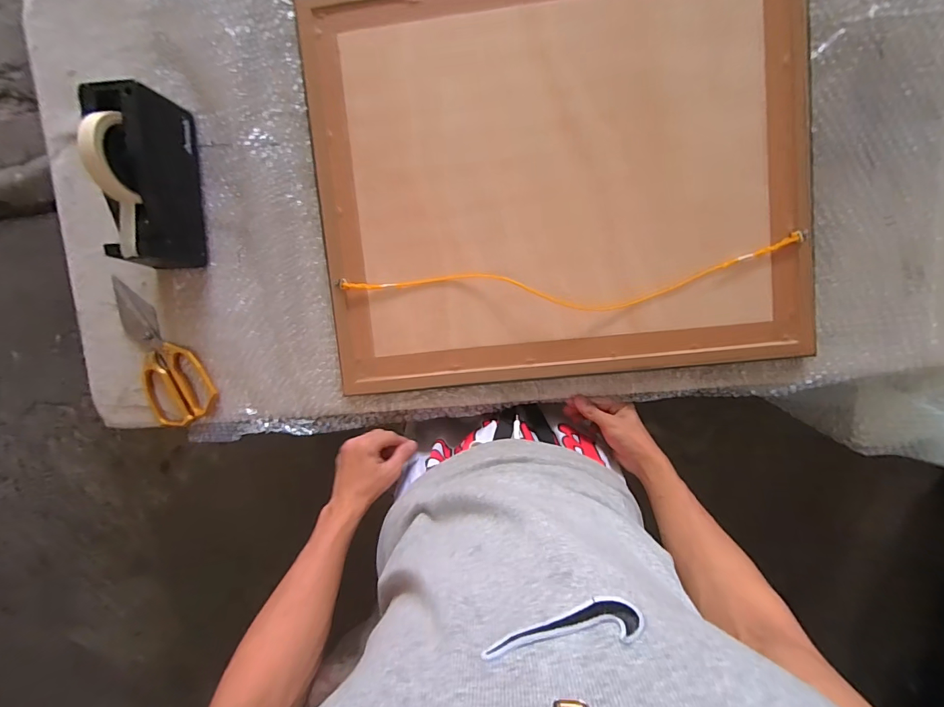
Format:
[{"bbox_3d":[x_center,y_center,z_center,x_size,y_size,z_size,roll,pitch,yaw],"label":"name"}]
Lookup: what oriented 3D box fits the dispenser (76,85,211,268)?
[{"bbox_3d":[-0.403,-0.211,0.515,0.067,0.121,0.203,-3,97,5],"label":"dispenser"}]

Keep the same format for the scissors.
[{"bbox_3d":[-0.453,0.001,0.598,0.096,0.010,0.221,-35,95,7],"label":"scissors"}]

